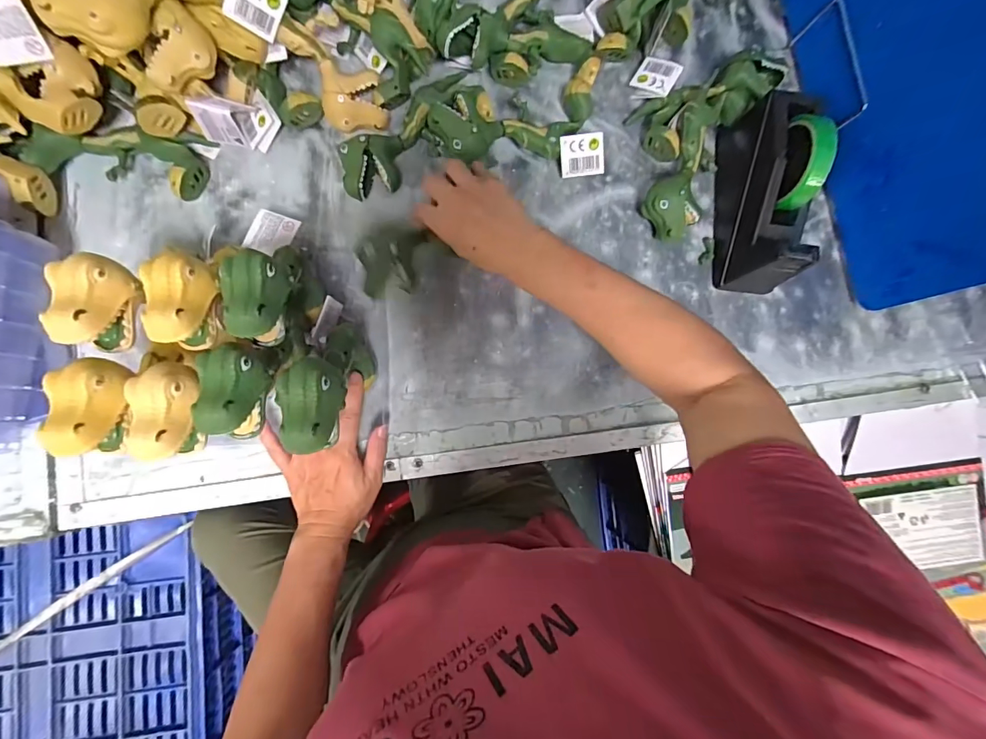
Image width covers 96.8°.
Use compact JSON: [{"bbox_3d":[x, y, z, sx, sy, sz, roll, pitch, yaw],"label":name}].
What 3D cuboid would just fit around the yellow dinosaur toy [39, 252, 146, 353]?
[{"bbox_3d":[-0.302,-0.050,0.333,0.039,0.051,0.067,6,83,-5],"label":"yellow dinosaur toy"}]

